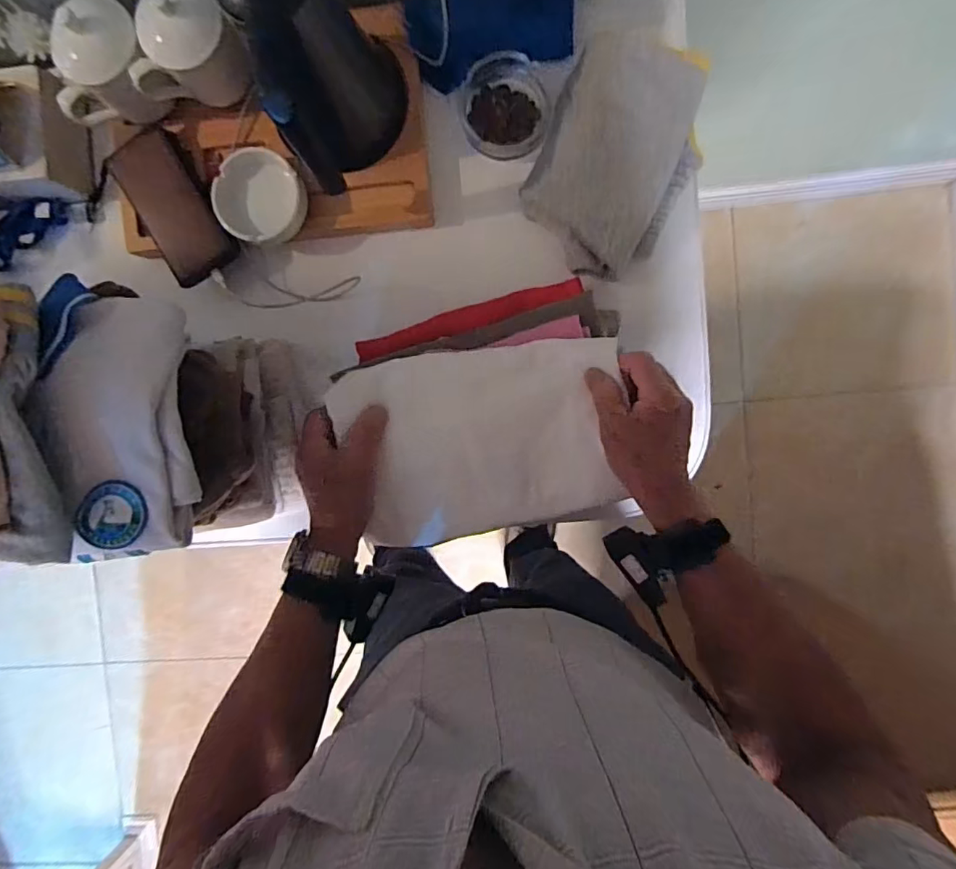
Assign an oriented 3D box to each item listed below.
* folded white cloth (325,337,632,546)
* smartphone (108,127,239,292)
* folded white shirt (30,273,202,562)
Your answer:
[{"bbox_3d":[0.005,0.005,0.526,0.261,0.027,0.183,-11,92,5],"label":"folded white cloth"},{"bbox_3d":[-0.353,-0.263,0.614,0.087,0.017,0.166,-29,90,6],"label":"smartphone"},{"bbox_3d":[-0.282,-0.015,0.424,0.109,0.076,0.222,-10,92,5],"label":"folded white shirt"}]

